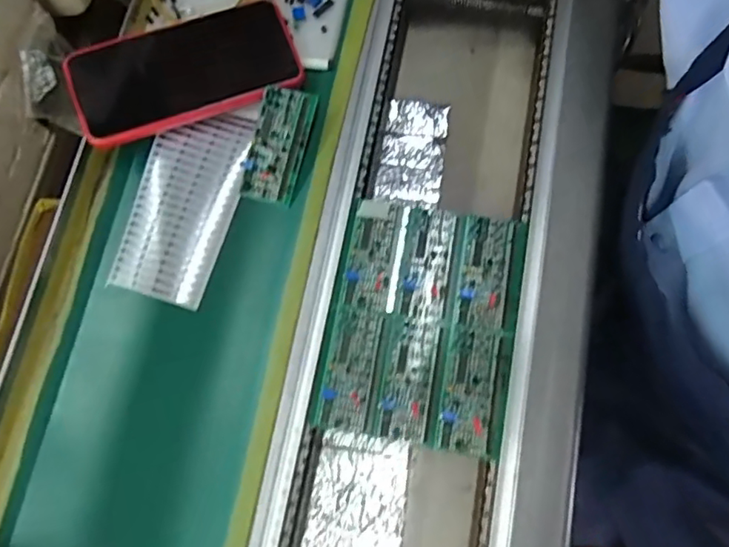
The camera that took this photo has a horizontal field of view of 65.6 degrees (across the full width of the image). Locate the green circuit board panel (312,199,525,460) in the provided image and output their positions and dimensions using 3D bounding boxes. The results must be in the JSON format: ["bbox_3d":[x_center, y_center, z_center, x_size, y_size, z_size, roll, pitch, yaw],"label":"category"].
[{"bbox_3d":[0.041,0.031,0.393,0.123,0.011,0.165,9,76,7],"label":"green circuit board panel"}]

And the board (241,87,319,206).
[{"bbox_3d":[-0.063,-0.095,0.418,0.041,0.009,0.082,18,95,3],"label":"board"}]

